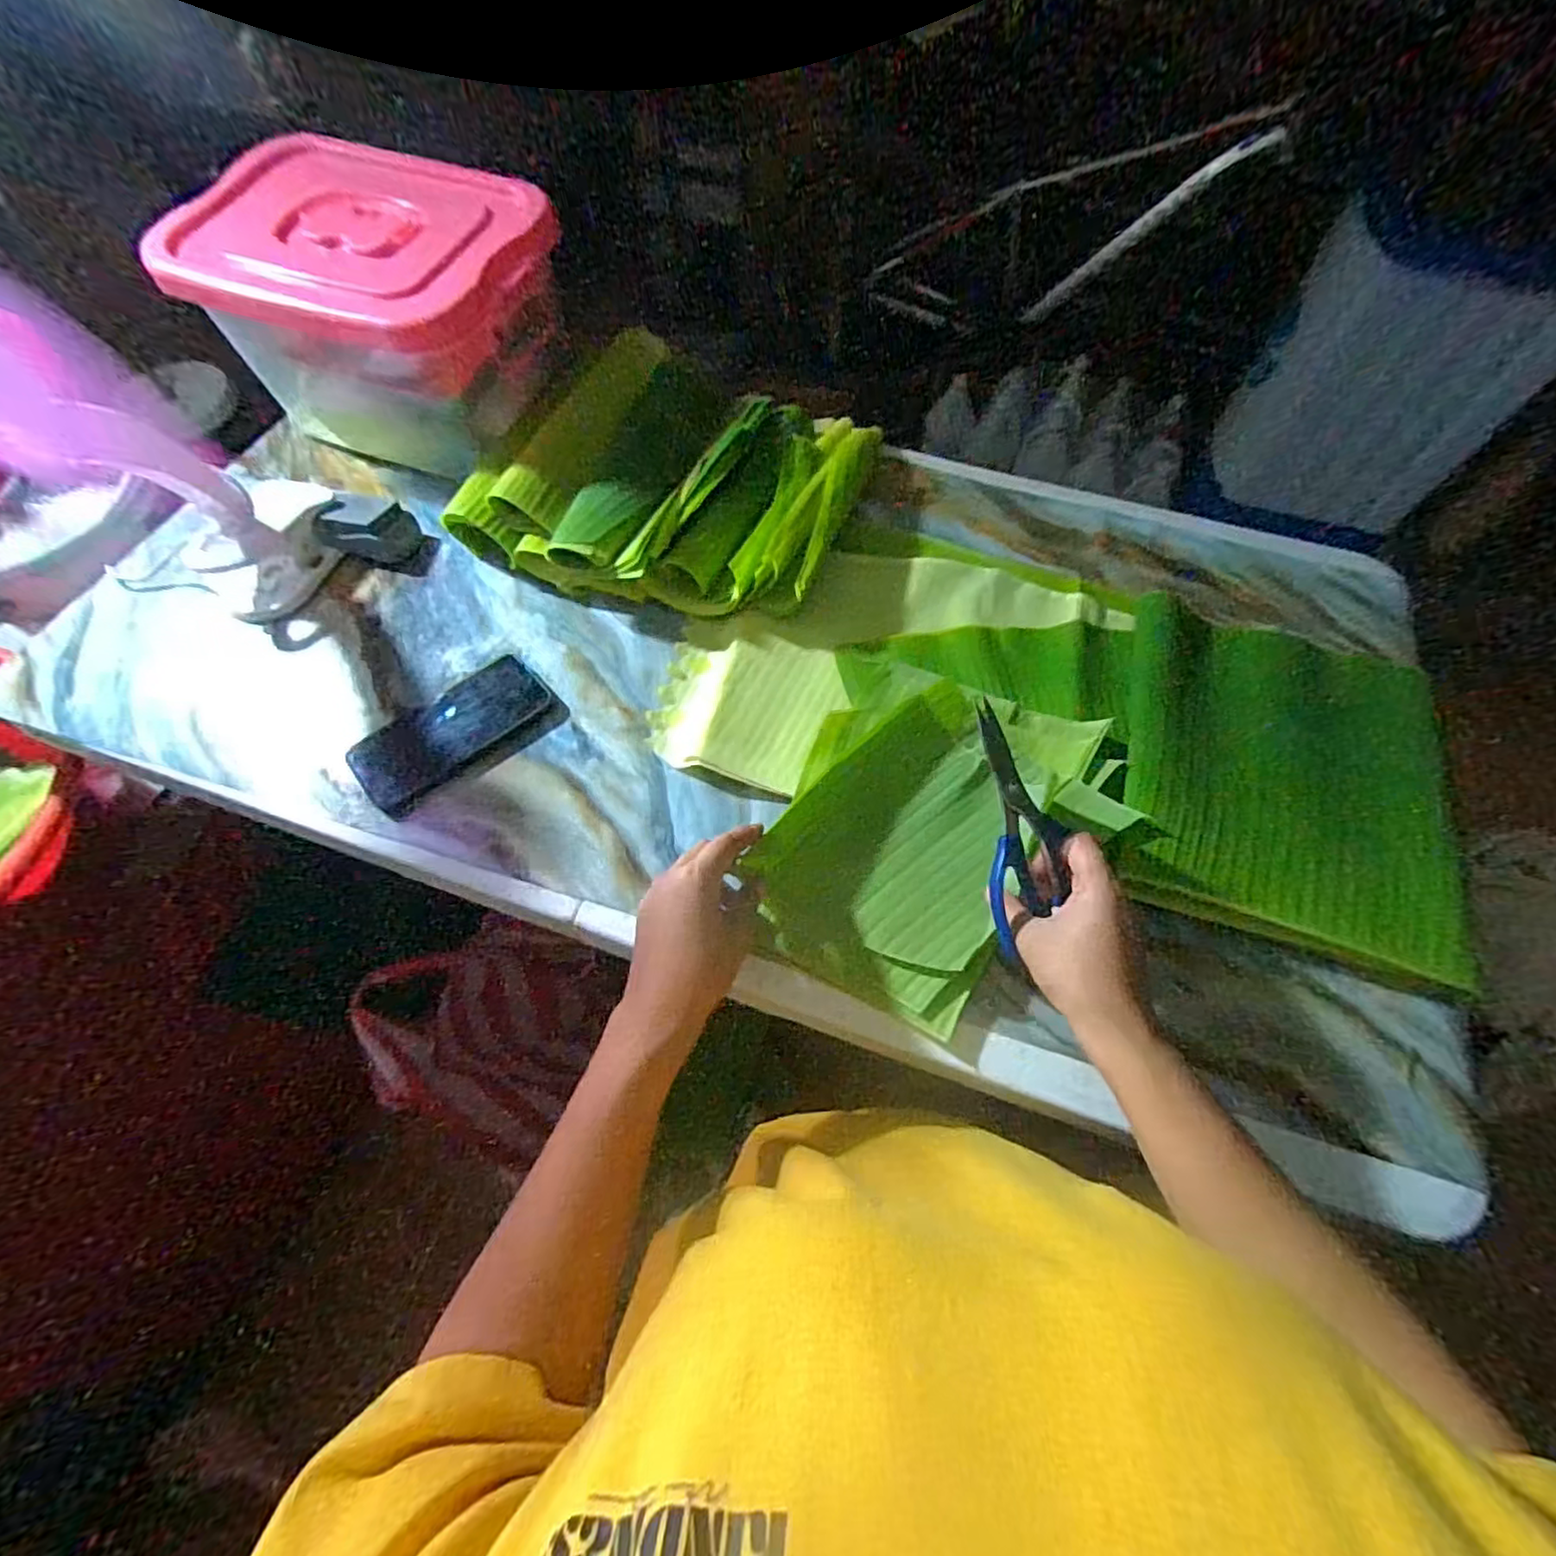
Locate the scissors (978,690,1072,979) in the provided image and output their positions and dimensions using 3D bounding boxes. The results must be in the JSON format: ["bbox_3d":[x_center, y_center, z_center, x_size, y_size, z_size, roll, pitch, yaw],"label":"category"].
[{"bbox_3d":[0.160,0.034,0.431,0.057,0.021,0.163,-6,87,-2],"label":"scissors"}]

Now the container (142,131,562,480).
[{"bbox_3d":[-0.385,-0.455,0.664,0.336,0.185,0.227,16,63,9],"label":"container"}]

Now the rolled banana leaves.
[{"bbox_3d":[-0.099,-0.293,0.650,0.328,0.095,0.285,19,64,10],"label":"rolled banana leaves"}]

